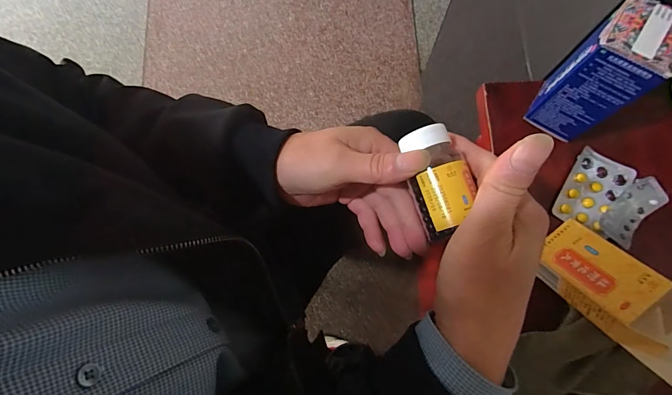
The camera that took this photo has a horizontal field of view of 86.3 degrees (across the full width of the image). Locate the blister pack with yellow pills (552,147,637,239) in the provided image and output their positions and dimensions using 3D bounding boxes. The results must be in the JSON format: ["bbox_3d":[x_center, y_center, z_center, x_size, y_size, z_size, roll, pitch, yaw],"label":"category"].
[{"bbox_3d":[0.251,-0.007,0.347,0.052,0.014,0.080,30,80,8],"label":"blister pack with yellow pills"}]

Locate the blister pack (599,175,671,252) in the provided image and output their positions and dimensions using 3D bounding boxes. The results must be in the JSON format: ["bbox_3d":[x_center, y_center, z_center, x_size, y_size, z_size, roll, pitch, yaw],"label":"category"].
[{"bbox_3d":[0.285,0.013,0.346,0.035,0.011,0.073,43,82,10],"label":"blister pack"}]

